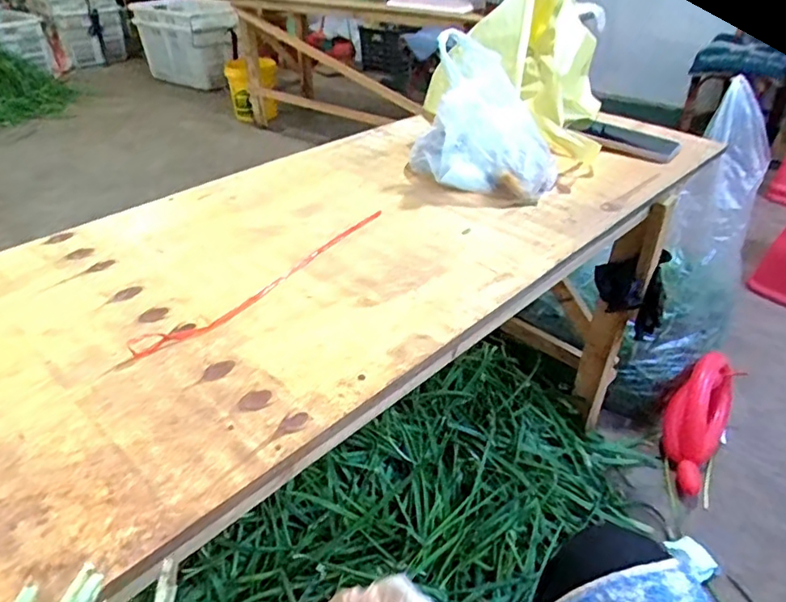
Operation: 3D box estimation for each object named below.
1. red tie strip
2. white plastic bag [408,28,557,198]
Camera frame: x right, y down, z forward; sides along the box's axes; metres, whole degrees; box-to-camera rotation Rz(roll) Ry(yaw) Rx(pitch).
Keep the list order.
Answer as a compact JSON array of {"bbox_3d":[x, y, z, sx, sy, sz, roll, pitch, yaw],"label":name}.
[{"bbox_3d":[-0.112,-0.030,0.573,0.039,0.012,0.323,27,45,32],"label":"red tie strip"},{"bbox_3d":[0.121,-0.237,0.729,0.187,0.154,0.111,17,41,23],"label":"white plastic bag"}]

